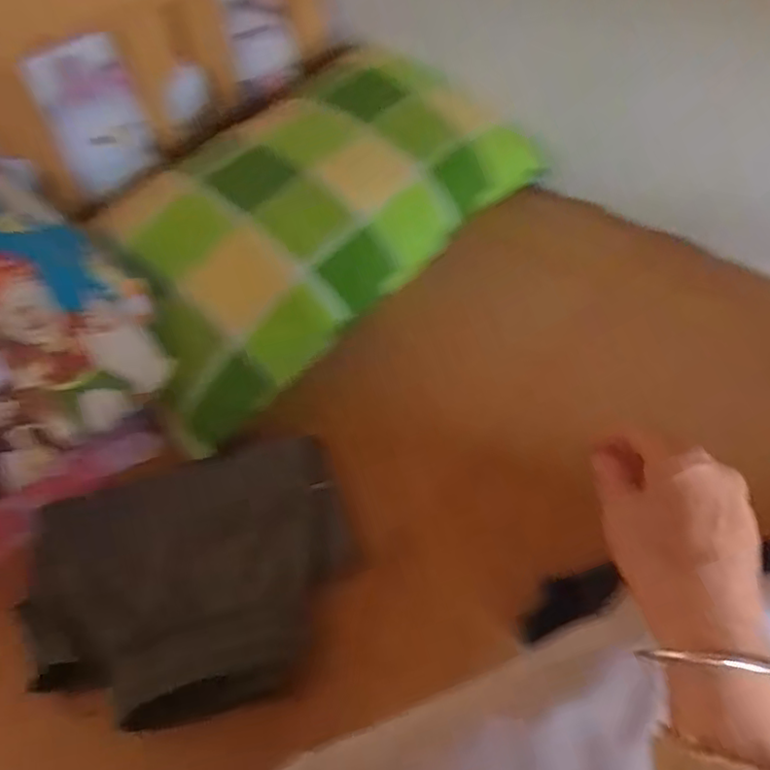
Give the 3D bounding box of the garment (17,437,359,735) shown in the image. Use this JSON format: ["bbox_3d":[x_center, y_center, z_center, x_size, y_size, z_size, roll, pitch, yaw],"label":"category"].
[{"bbox_3d":[-0.181,0.181,0.570,0.293,0.038,0.240,-13,53,-8],"label":"garment"}]

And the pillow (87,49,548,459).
[{"bbox_3d":[-0.112,-0.236,0.792,0.340,0.140,0.604,36,61,26],"label":"pillow"}]

